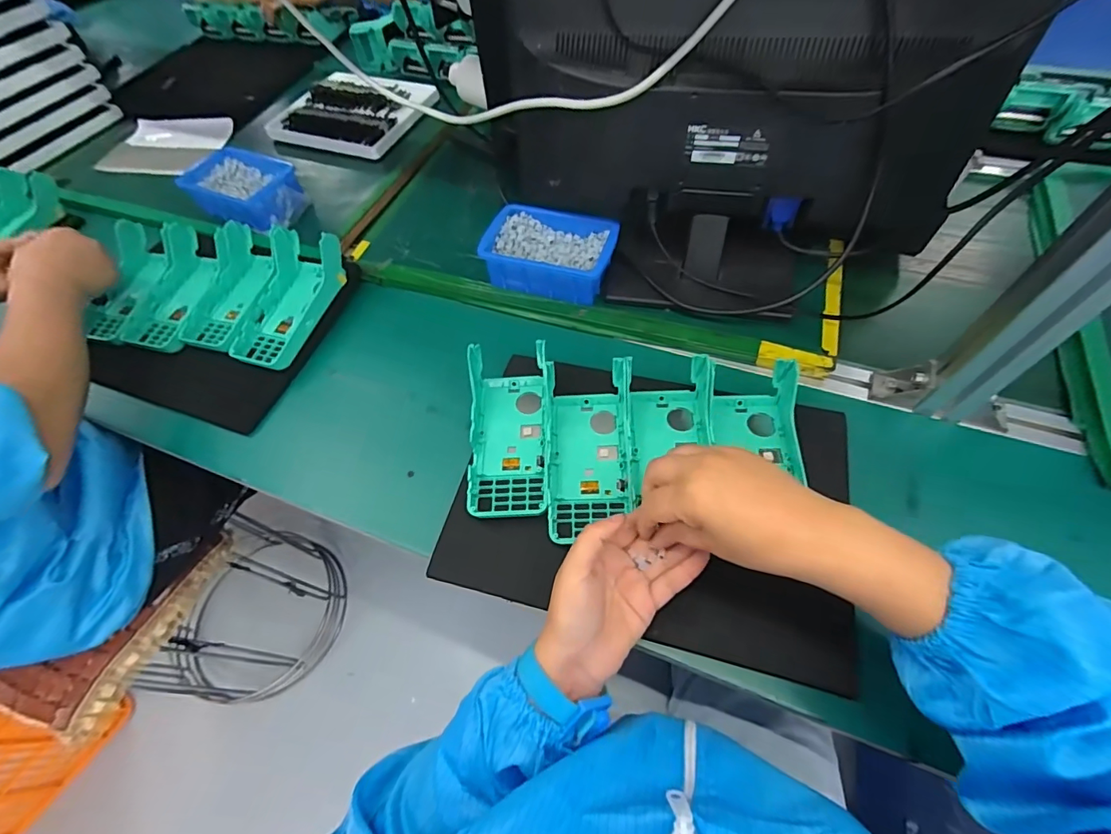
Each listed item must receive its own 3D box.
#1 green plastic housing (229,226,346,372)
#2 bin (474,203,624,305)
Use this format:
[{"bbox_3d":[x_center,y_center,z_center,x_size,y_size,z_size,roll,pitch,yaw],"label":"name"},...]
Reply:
[{"bbox_3d":[-0.319,-0.143,0.555,0.085,0.066,0.158,14,61,13],"label":"green plastic housing"},{"bbox_3d":[-0.004,-0.197,0.569,0.150,0.055,0.107,14,60,12],"label":"bin"}]

